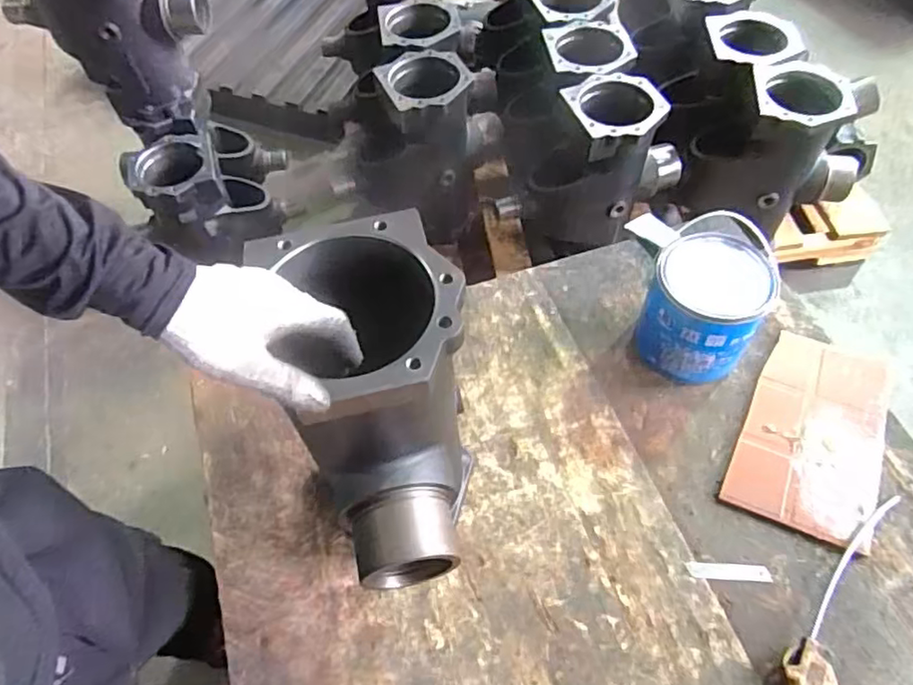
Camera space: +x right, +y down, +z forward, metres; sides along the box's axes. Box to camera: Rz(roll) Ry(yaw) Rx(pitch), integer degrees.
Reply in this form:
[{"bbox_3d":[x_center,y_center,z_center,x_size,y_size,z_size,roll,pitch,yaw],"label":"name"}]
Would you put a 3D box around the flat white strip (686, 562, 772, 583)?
[{"bbox_3d":[0.338,0.285,0.775,0.100,0.004,0.020,3,58,3],"label":"flat white strip"}]

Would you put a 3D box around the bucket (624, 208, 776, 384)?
[{"bbox_3d":[0.340,-0.048,0.887,0.152,0.174,0.159,17,60,12],"label":"bucket"}]

